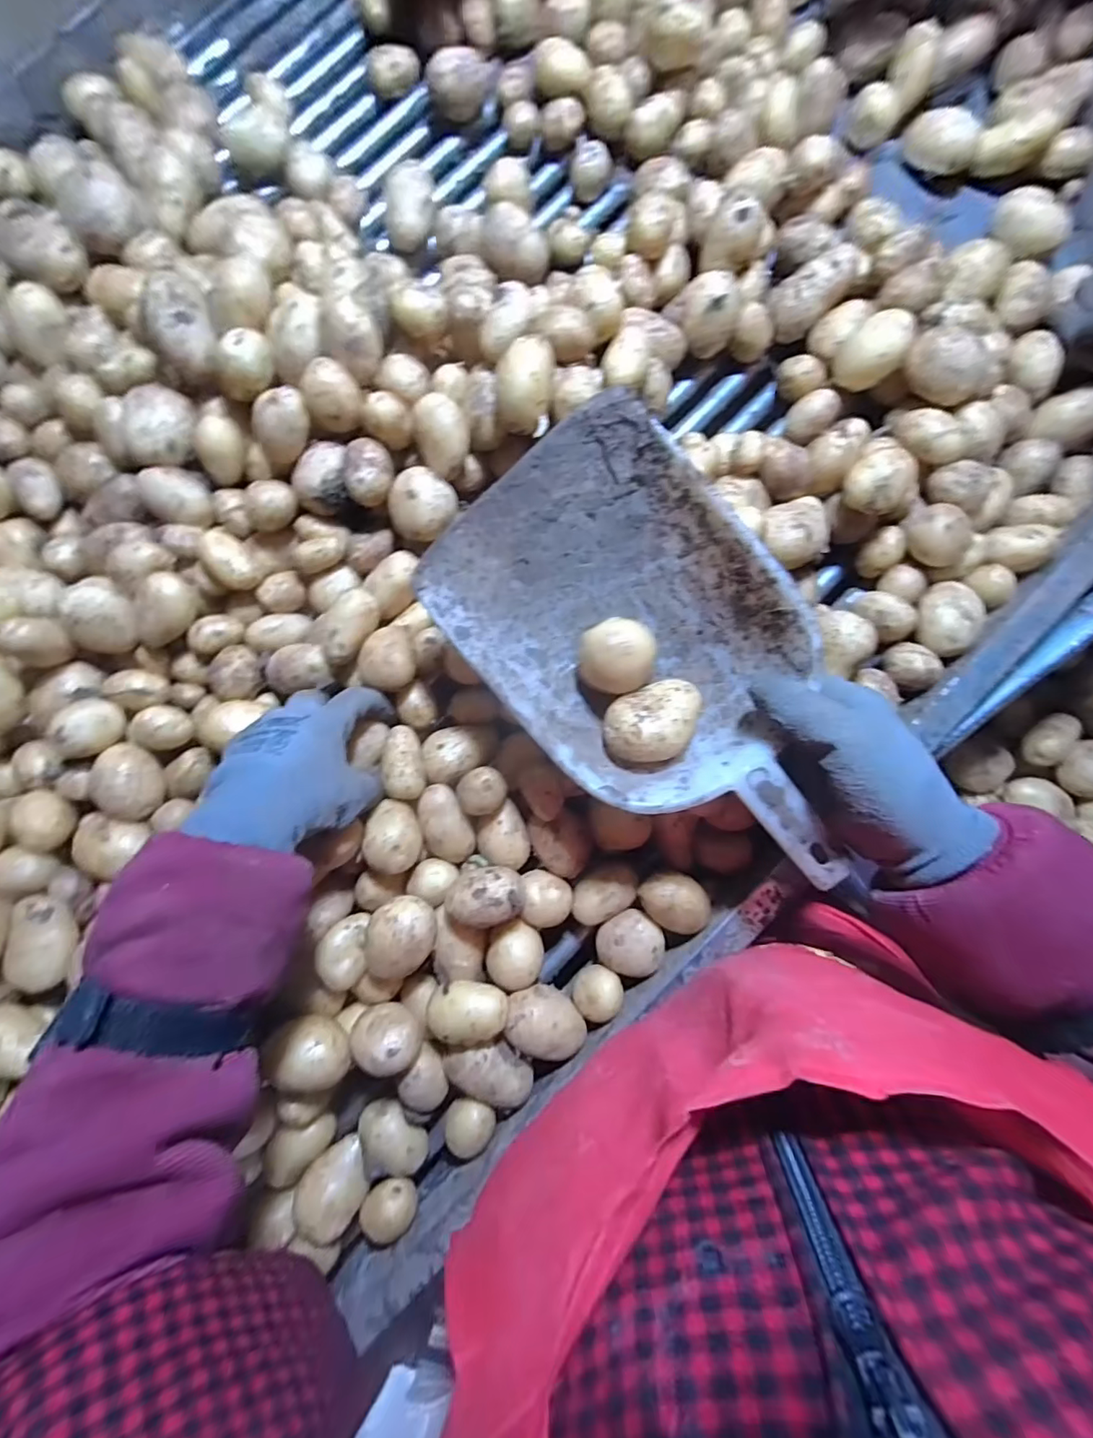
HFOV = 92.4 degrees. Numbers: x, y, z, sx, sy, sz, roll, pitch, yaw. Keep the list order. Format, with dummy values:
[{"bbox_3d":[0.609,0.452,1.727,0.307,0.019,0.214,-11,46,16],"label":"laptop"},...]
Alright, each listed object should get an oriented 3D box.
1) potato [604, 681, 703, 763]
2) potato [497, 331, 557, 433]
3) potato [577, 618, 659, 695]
[{"bbox_3d":[0.073,0.002,0.357,0.067,0.037,0.048,-25,86,3],"label":"potato"},{"bbox_3d":[-0.016,-0.246,0.388,0.042,0.034,0.058,9,88,5],"label":"potato"},{"bbox_3d":[0.049,-0.042,0.359,0.050,0.041,0.048,0,88,4],"label":"potato"}]

